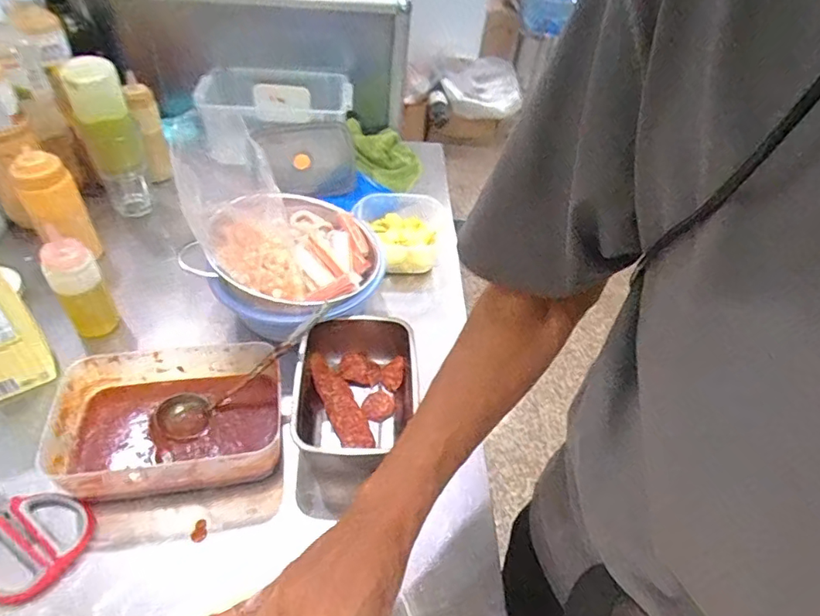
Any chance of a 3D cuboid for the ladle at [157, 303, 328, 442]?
[{"bbox_3d":[-0.176,0.073,0.587,0.217,0.033,0.051,-34,54,-2],"label":"ladle"}]

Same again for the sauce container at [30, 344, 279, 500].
[{"bbox_3d":[-0.255,0.120,0.567,0.228,0.065,0.151,-5,47,-12],"label":"sauce container"}]

